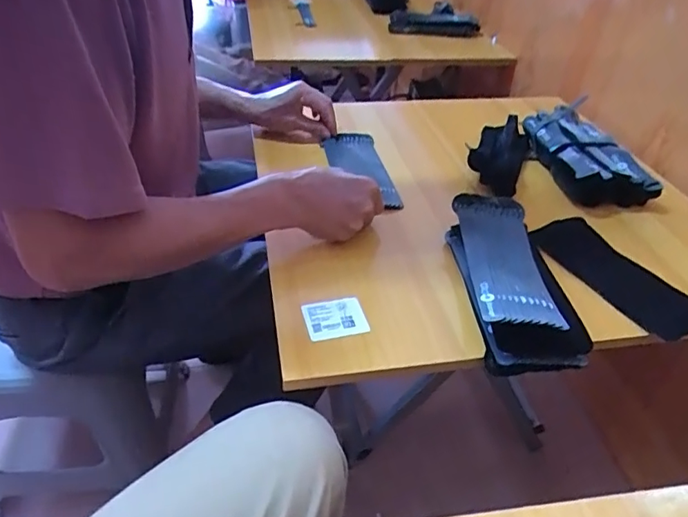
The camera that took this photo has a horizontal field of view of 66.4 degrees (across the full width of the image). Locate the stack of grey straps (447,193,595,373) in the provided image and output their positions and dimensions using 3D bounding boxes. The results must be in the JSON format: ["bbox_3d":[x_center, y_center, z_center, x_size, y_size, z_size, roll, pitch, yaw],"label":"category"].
[{"bbox_3d":[0.177,0.020,0.554,0.108,0.057,0.218,2,38,-1],"label":"stack of grey straps"}]

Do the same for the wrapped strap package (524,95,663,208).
[{"bbox_3d":[0.353,-0.168,0.804,0.129,0.048,0.266,-1,38,-6],"label":"wrapped strap package"}]

